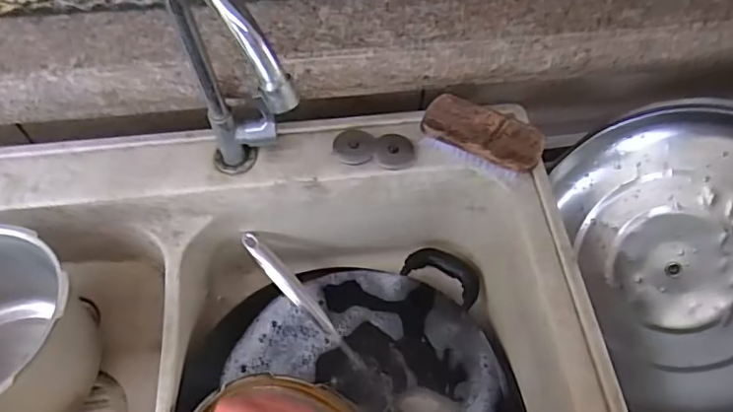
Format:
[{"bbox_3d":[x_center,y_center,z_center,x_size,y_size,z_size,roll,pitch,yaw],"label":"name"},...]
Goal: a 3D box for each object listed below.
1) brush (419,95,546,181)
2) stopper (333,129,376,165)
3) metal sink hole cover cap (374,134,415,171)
[{"bbox_3d":[0.125,-0.072,0.606,0.128,0.040,0.062,26,63,14],"label":"brush"},{"bbox_3d":[-0.013,-0.066,0.614,0.046,0.010,0.039,5,60,3],"label":"stopper"},{"bbox_3d":[0.031,-0.064,0.616,0.043,0.016,0.045,0,60,0],"label":"metal sink hole cover cap"}]

